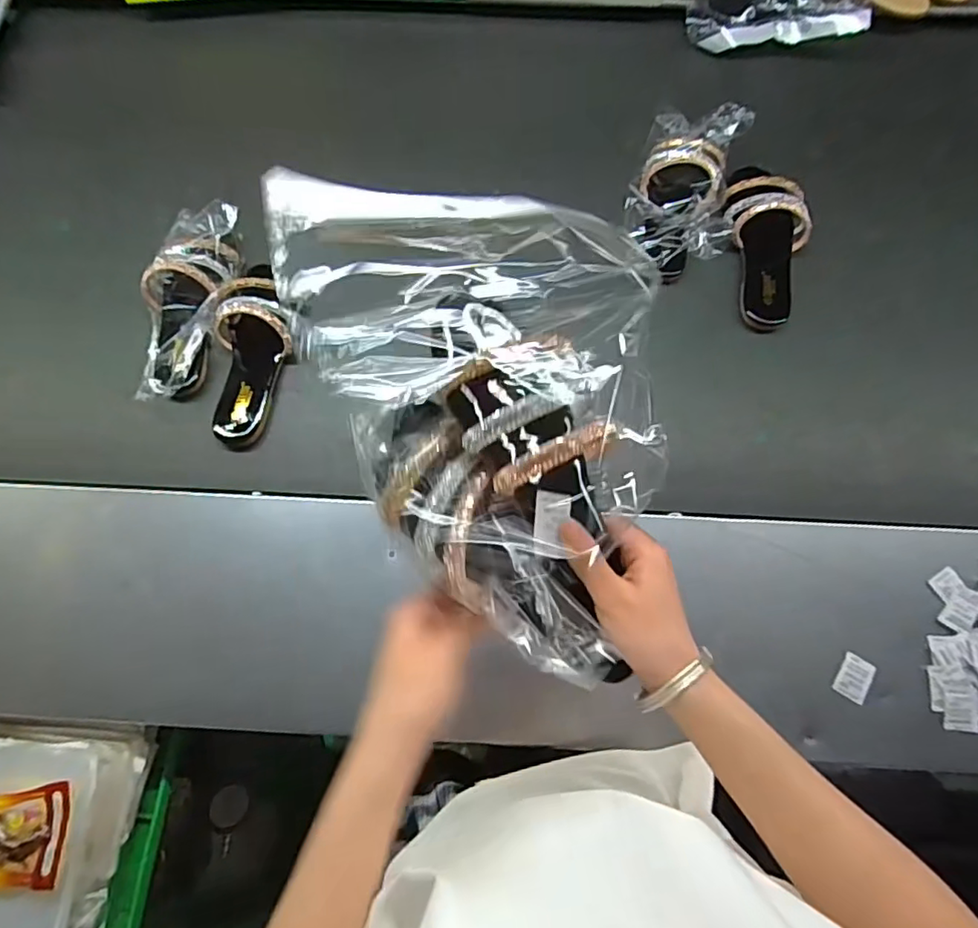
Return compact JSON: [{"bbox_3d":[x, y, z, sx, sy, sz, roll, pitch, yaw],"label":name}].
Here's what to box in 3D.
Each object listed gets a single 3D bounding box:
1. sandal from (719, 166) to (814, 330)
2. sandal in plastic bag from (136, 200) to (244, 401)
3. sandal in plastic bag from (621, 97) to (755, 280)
[{"bbox_3d":[0.360,-0.290,0.742,0.100,0.061,0.228,6,72,3],"label":"sandal"},{"bbox_3d":[-0.378,-0.207,0.716,0.112,0.060,0.253,9,84,4],"label":"sandal in plastic bag"},{"bbox_3d":[0.262,-0.371,0.765,0.133,0.060,0.266,15,72,6],"label":"sandal in plastic bag"}]

